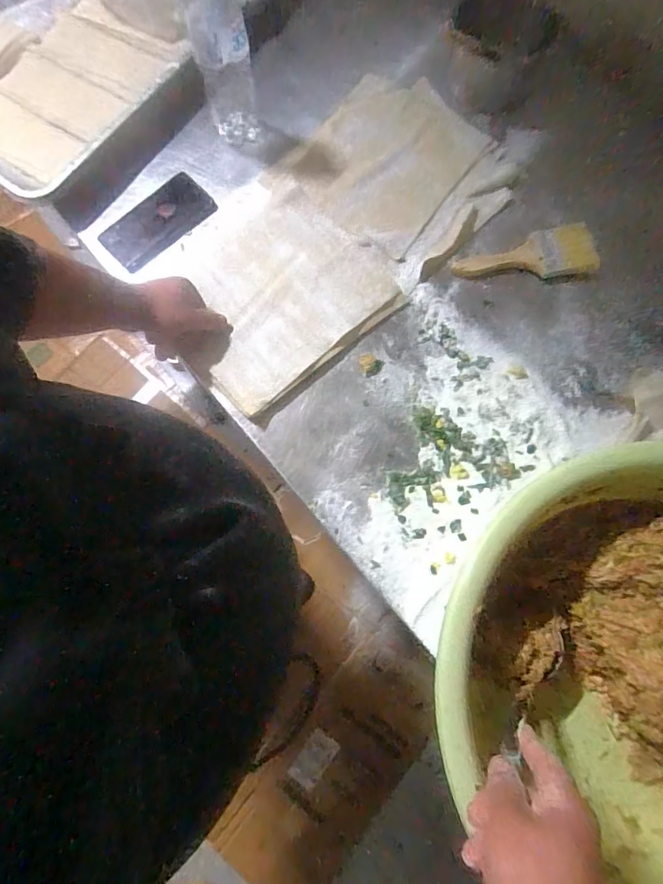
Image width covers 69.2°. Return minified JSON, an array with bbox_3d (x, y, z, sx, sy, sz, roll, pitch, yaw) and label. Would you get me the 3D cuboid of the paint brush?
[{"bbox_3d":[0.267,-0.263,0.672,0.196,0.012,0.069,-6,76,-1],"label":"paint brush"}]

